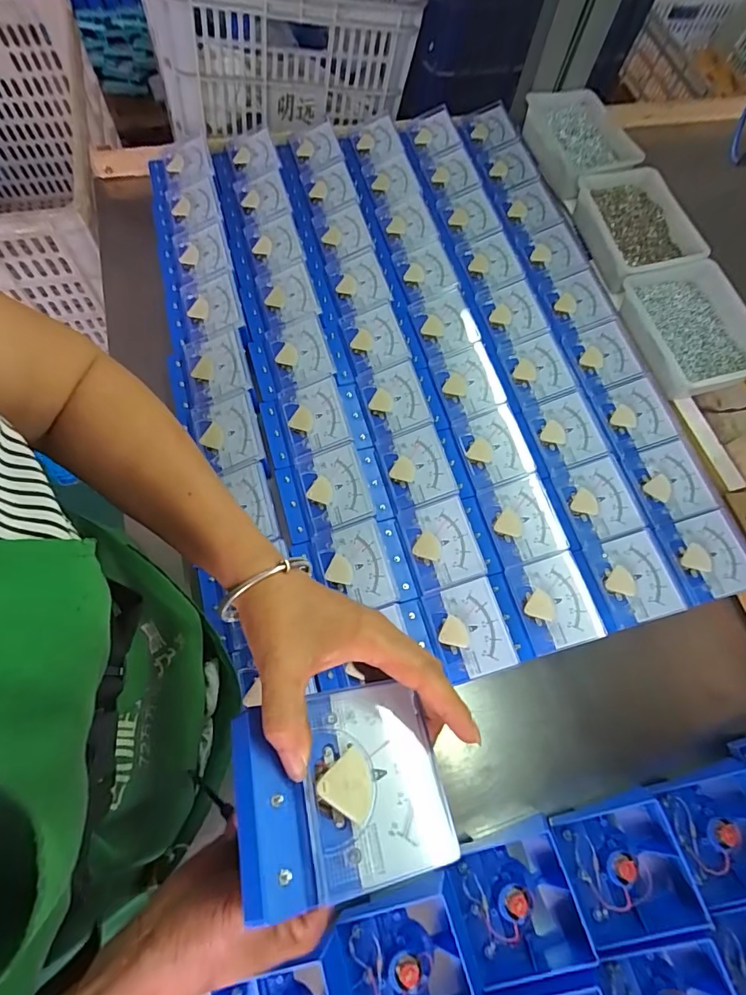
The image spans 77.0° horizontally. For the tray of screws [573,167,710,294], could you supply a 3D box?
[{"bbox_3d":[0.364,-0.372,0.649,0.125,0.046,0.181,-10,69,-7],"label":"tray of screws"}]

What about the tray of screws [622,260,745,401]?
[{"bbox_3d":[0.399,-0.209,0.586,0.132,0.048,0.173,-12,70,-7],"label":"tray of screws"}]

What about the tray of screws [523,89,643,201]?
[{"bbox_3d":[0.317,-0.531,0.708,0.130,0.051,0.185,-10,69,-7],"label":"tray of screws"}]

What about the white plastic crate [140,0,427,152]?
[{"bbox_3d":[-0.200,-0.953,0.827,0.406,0.217,0.597,-13,70,-8],"label":"white plastic crate"}]

